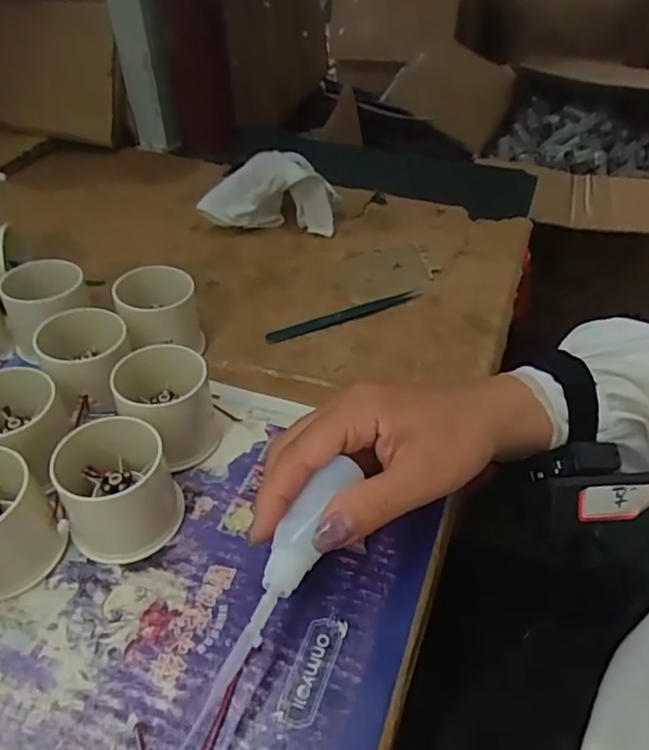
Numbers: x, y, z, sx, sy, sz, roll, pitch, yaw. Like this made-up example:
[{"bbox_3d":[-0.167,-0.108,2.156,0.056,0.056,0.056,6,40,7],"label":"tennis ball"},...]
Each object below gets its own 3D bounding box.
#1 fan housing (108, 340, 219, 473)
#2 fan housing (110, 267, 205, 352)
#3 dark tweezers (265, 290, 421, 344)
[{"bbox_3d":[-0.089,0.017,0.328,0.054,0.048,0.059,-14,46,-16],"label":"fan housing"},{"bbox_3d":[-0.109,-0.038,0.386,0.051,0.051,0.058,-12,45,-14],"label":"fan housing"},{"bbox_3d":[0.015,-0.046,0.435,0.124,0.005,0.012,-18,47,-20],"label":"dark tweezers"}]

